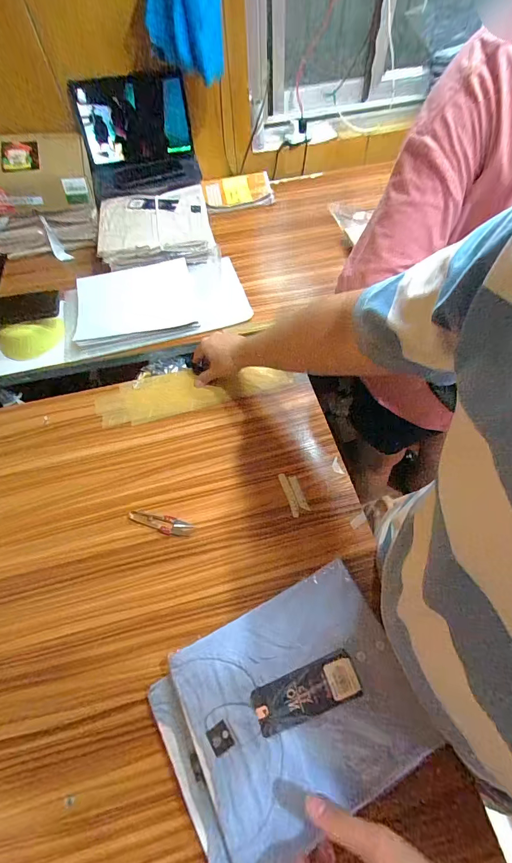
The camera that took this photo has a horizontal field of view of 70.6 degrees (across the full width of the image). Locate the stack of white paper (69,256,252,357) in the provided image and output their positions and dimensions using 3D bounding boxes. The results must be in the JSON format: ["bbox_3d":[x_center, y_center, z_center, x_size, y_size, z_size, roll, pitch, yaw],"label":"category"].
[{"bbox_3d":[-0.209,-0.296,0.815,0.373,0.034,0.224,-13,59,-6],"label":"stack of white paper"}]

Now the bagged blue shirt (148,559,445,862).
[{"bbox_3d":[0.036,0.316,0.418,0.282,0.050,0.211,-24,61,-12],"label":"bagged blue shirt"}]

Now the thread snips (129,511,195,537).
[{"bbox_3d":[-0.150,0.143,0.567,0.103,0.005,0.028,13,60,10],"label":"thread snips"}]

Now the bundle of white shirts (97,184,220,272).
[{"bbox_3d":[-0.240,-0.482,0.886,0.264,0.100,0.184,-13,59,-5],"label":"bundle of white shirts"}]

